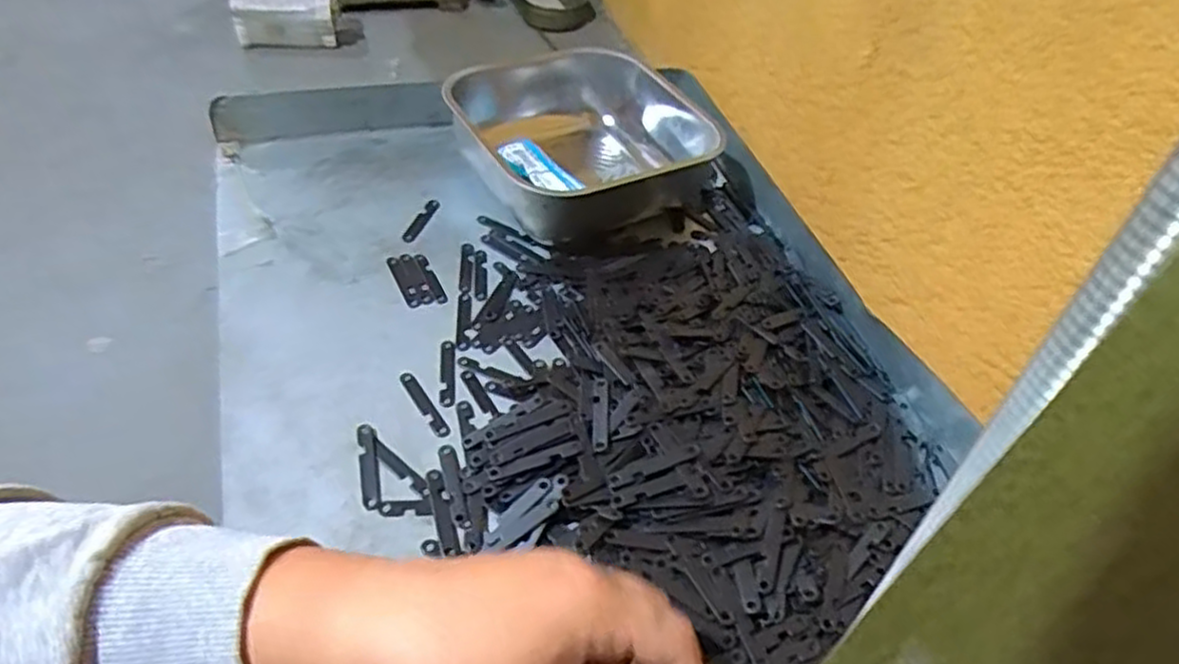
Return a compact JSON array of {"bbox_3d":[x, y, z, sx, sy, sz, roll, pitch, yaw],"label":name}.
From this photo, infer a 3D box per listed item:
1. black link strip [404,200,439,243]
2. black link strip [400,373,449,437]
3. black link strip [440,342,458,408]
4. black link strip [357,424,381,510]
[{"bbox_3d":[-0.124,-0.083,0.560,0.011,0.004,0.054,14,47,8],"label":"black link strip"},{"bbox_3d":[-0.096,0.041,0.441,0.009,0.004,0.052,-24,54,-28],"label":"black link strip"},{"bbox_3d":[-0.084,0.024,0.451,0.010,0.004,0.049,-1,47,-8],"label":"black link strip"},{"bbox_3d":[-0.118,0.072,0.405,0.010,0.006,0.050,-6,48,-14],"label":"black link strip"}]

